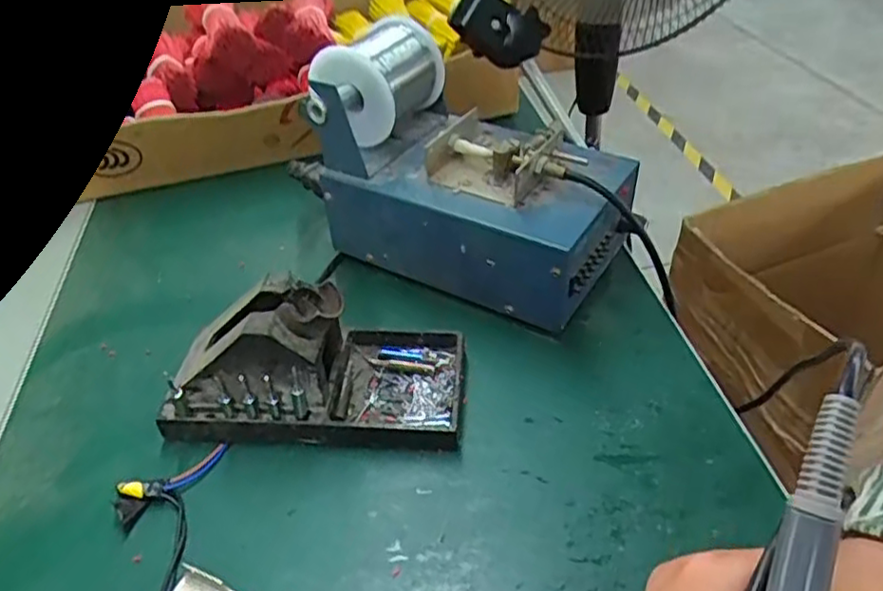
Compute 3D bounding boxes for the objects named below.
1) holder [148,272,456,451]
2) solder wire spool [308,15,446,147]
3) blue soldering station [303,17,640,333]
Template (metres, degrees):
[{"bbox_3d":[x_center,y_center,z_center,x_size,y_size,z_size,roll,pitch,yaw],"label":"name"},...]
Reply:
[{"bbox_3d":[-0.070,0.031,0.372,0.157,0.073,0.076,-2,39,4],"label":"holder"},{"bbox_3d":[-0.040,-0.153,0.464,0.059,0.060,0.078,14,43,22],"label":"solder wire spool"},{"bbox_3d":[0.025,-0.085,0.449,0.188,0.129,0.117,20,45,27],"label":"blue soldering station"}]

